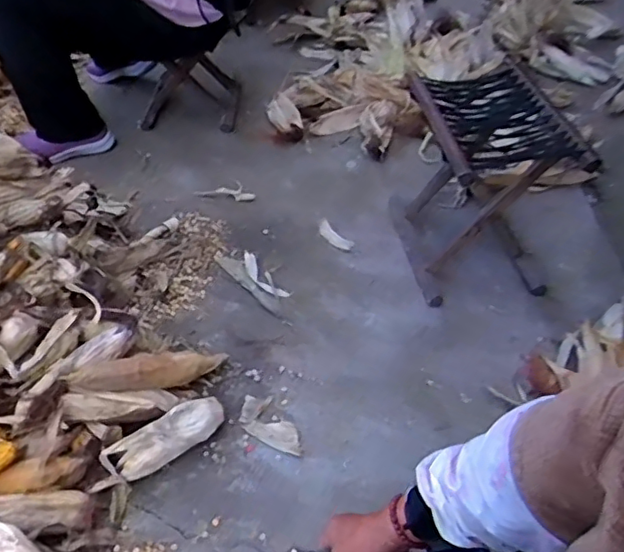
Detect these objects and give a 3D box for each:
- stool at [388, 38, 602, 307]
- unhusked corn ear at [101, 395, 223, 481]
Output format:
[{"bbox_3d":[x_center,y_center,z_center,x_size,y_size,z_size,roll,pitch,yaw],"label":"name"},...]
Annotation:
[{"bbox_3d":[0.326,-0.195,1.189,0.278,0.366,0.364,-6,46,-9],"label":"stool"},{"bbox_3d":[-0.219,0.251,0.896,0.185,0.075,0.065,-34,56,-31],"label":"unhusked corn ear"}]

